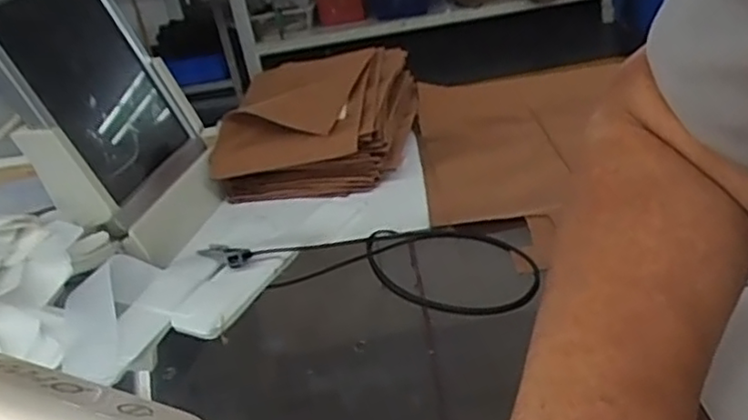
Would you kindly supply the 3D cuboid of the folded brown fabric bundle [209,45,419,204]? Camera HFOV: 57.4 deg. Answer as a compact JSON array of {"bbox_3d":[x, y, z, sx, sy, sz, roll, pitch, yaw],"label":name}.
[{"bbox_3d":[-0.052,-0.088,0.694,0.167,0.078,0.206,-2,31,13],"label":"folded brown fabric bundle"}]

